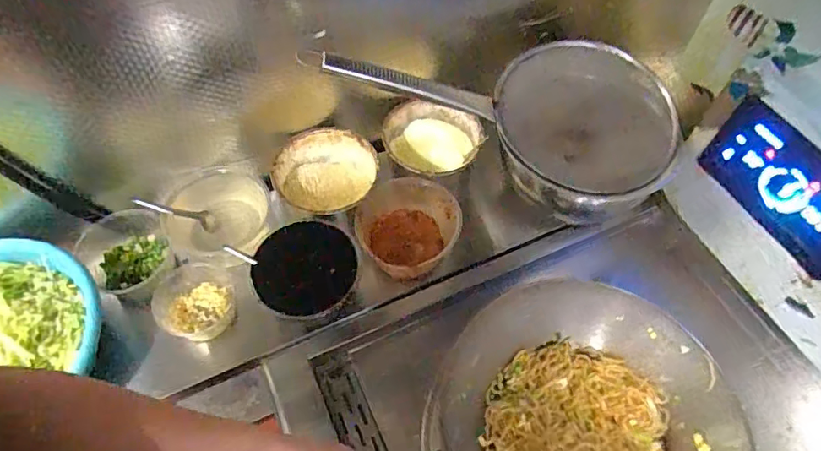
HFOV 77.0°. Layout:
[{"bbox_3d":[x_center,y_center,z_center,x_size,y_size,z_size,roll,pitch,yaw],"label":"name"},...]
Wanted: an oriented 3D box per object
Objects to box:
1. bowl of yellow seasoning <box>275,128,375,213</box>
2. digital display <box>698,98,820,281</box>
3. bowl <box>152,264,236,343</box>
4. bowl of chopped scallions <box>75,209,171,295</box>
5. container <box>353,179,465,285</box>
[{"bbox_3d":[-0.143,-0.075,0.912,0.175,0.091,0.173,1,58,-1],"label":"bowl of yellow seasoning"},{"bbox_3d":[0.538,-0.051,0.739,0.017,0.151,0.241,-24,61,-16],"label":"digital display"},{"bbox_3d":[-0.339,0.126,0.815,0.113,0.056,0.107,1,58,-1],"label":"bowl"},{"bbox_3d":[-0.463,0.048,0.842,0.136,0.048,0.140,1,58,-1],"label":"bowl of chopped scallions"},{"bbox_3d":[-0.005,0.003,0.883,0.169,0.117,0.138,1,58,-1],"label":"container"}]

